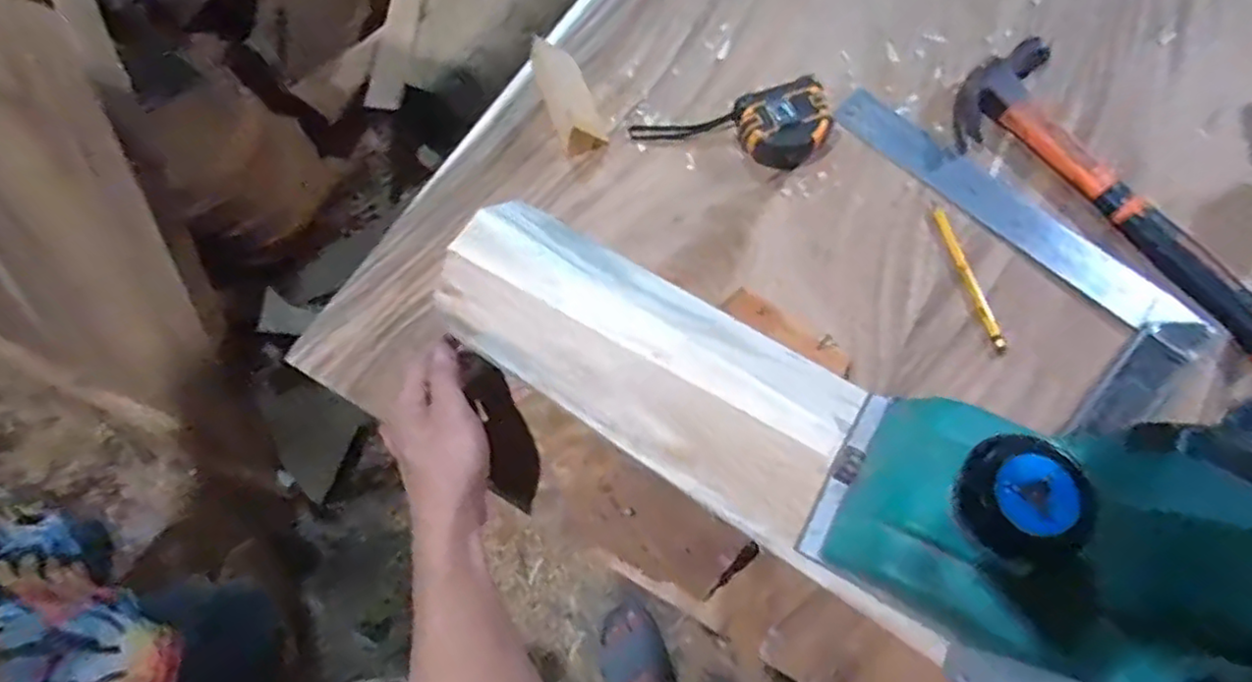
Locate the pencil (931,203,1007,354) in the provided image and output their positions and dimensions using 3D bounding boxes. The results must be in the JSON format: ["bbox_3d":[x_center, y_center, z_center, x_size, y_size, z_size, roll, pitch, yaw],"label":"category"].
[{"bbox_3d":[0.278,-0.054,0.534,0.013,0.006,0.135,-13,69,-5],"label":"pencil"}]

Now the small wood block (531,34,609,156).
[{"bbox_3d":[-0.049,-0.216,0.568,0.041,0.034,0.097,-21,69,-8],"label":"small wood block"}]

